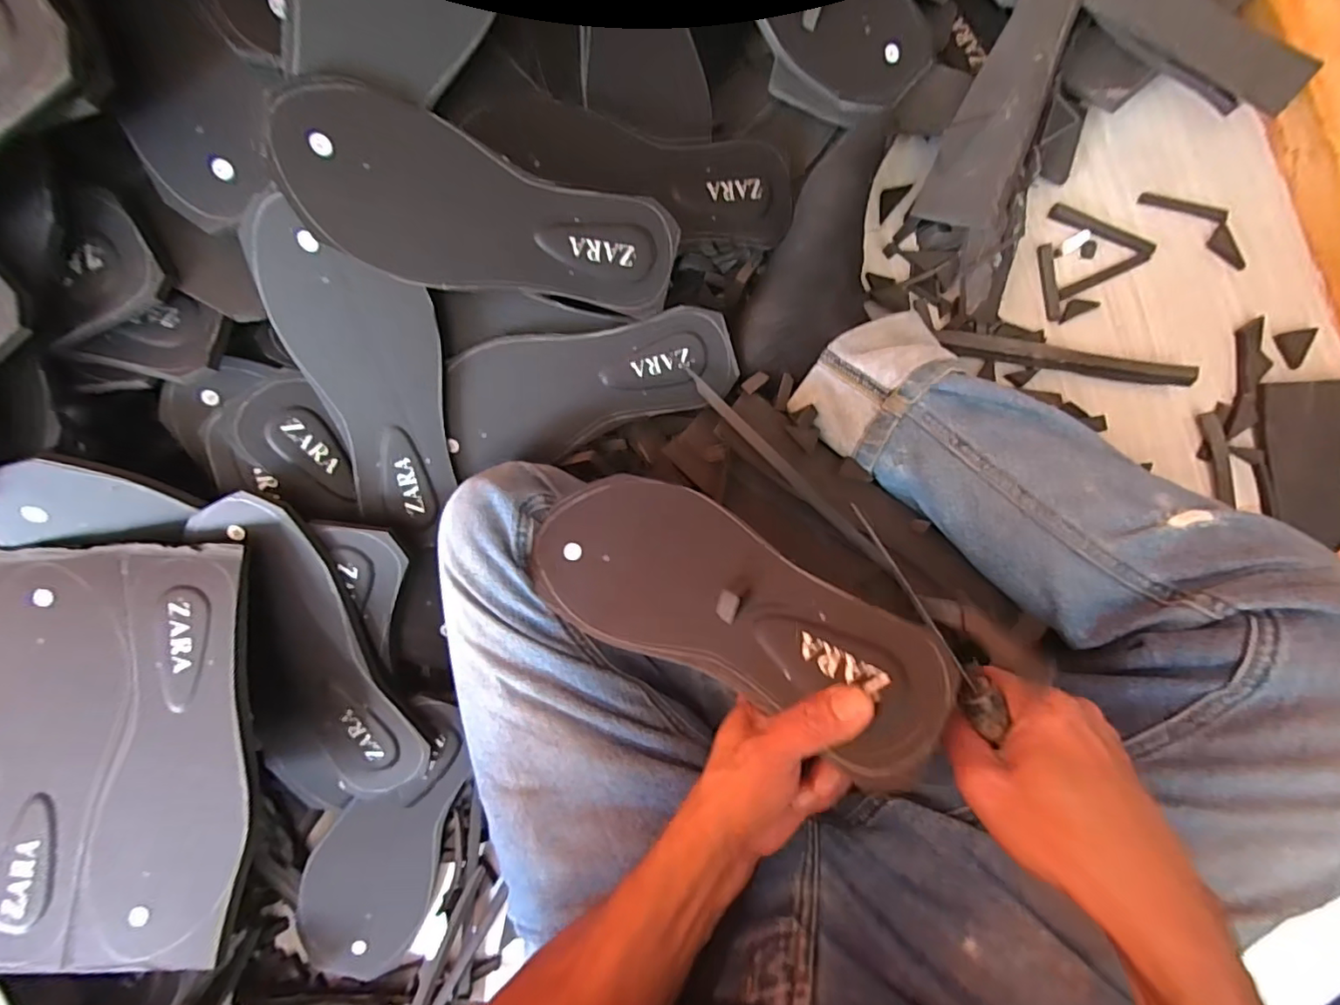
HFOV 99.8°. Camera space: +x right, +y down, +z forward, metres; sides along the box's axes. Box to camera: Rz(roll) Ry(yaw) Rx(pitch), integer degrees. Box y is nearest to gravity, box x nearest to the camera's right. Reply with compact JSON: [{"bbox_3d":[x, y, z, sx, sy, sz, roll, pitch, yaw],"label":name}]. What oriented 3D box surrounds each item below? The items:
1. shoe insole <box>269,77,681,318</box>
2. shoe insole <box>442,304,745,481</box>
[{"bbox_3d":[-0.117,-0.185,0.377,0.244,0.017,0.094,12,112,-19],"label":"shoe insole"},{"bbox_3d":[-0.063,-0.088,0.435,0.223,0.012,0.090,-11,107,0],"label":"shoe insole"}]

